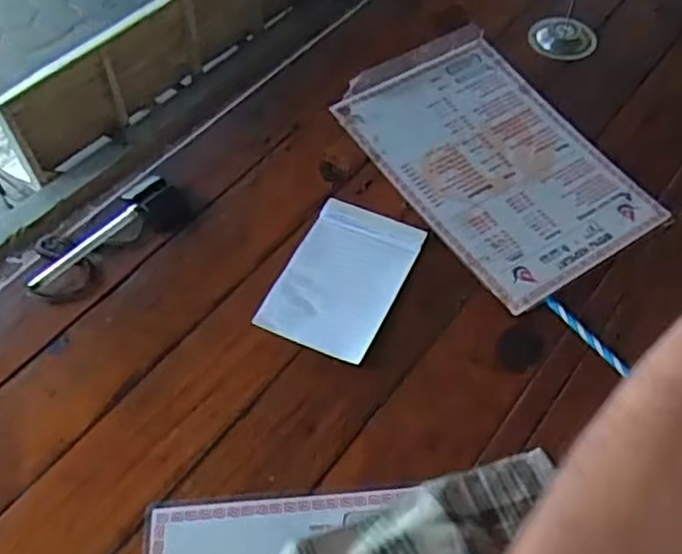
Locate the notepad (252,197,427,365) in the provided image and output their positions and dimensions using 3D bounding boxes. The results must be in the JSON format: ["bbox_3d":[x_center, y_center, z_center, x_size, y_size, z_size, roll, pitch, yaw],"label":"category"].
[{"bbox_3d":[0.001,-0.001,0.635,0.104,0.005,0.158,22,58,16],"label":"notepad"}]

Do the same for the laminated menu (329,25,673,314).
[{"bbox_3d":[0.161,-0.129,0.705,0.222,0.022,0.310,-27,63,-21],"label":"laminated menu"}]

